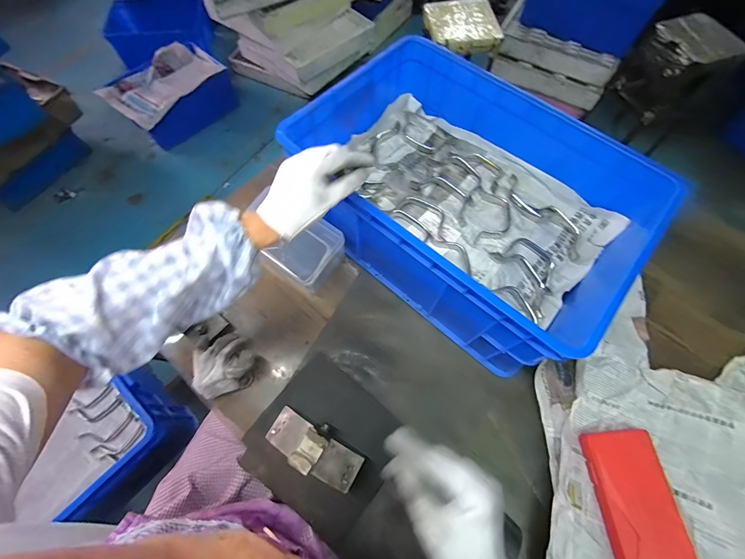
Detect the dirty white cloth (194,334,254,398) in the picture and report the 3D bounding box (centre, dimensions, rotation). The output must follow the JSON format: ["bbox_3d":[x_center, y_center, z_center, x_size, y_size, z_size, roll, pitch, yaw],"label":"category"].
[{"bbox_3d":[-0.235,0.136,0.513,0.096,0.059,0.082,-38,72,-16],"label":"dirty white cloth"}]

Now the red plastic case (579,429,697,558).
[{"bbox_3d":[0.384,0.351,0.448,0.096,0.033,0.252,-4,66,-3],"label":"red plastic case"}]

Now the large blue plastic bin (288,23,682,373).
[{"bbox_3d":[0.152,-0.143,0.563,0.508,0.190,0.356,39,71,15],"label":"large blue plastic bin"}]

